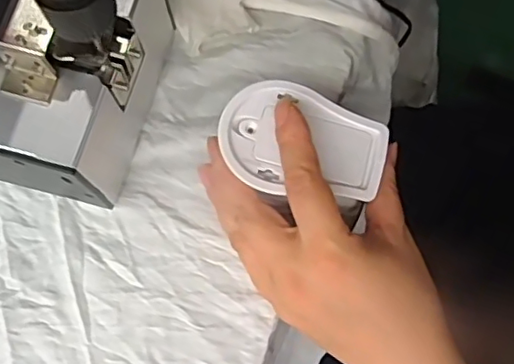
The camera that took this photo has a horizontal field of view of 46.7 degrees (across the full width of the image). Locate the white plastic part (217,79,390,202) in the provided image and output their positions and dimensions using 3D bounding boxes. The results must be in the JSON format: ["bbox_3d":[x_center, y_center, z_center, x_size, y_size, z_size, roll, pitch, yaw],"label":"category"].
[{"bbox_3d":[0.024,-0.020,0.318,0.086,0.015,0.060,25,76,8],"label":"white plastic part"}]

